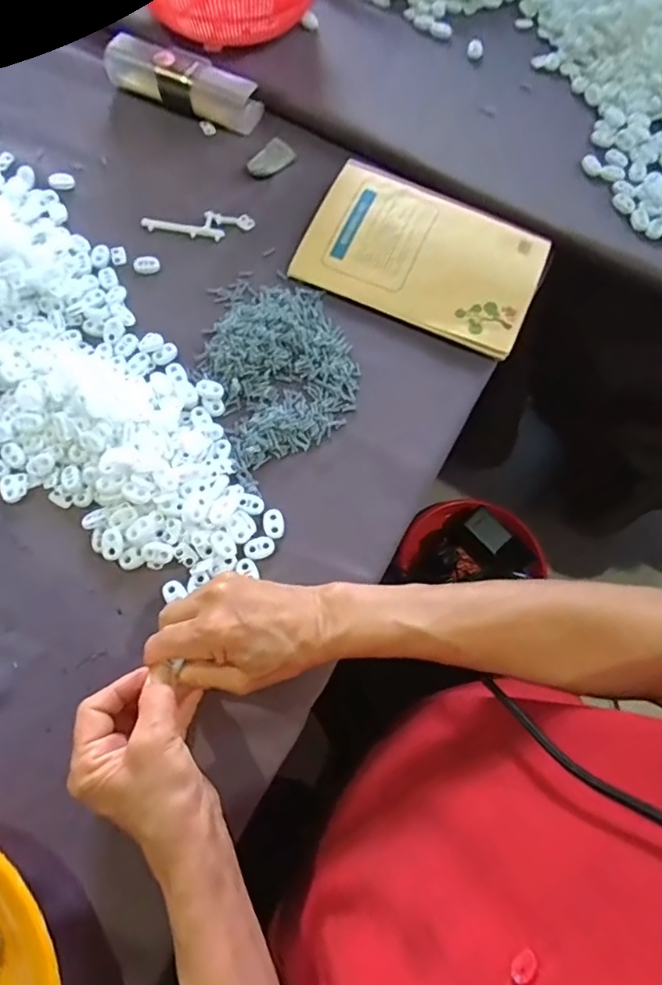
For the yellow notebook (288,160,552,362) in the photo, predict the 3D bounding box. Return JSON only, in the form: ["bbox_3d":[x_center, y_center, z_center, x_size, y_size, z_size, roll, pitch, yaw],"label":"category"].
[{"bbox_3d":[0.085,-0.219,0.496,0.206,0.014,0.144,25,72,6],"label":"yellow notebook"}]

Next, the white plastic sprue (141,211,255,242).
[{"bbox_3d":[-0.123,-0.247,0.503,0.102,0.006,0.029,-5,71,-4],"label":"white plastic sprue"}]

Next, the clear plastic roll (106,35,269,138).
[{"bbox_3d":[-0.147,-0.406,0.544,0.158,0.036,0.040,24,72,6],"label":"clear plastic roll"}]

